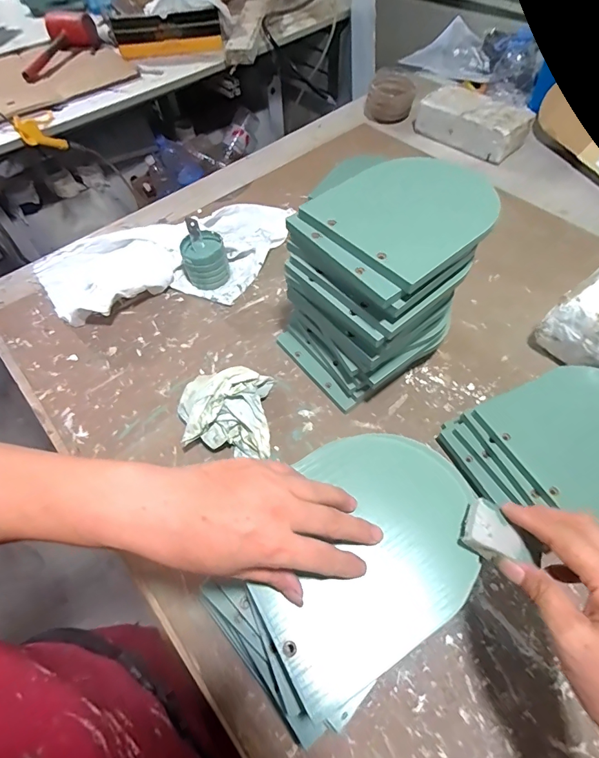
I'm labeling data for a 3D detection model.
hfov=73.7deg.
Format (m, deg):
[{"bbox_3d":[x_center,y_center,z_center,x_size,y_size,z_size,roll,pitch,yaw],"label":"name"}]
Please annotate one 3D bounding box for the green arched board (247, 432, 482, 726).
[{"bbox_3d":[0.048,0.119,0.301,0.178,0.012,0.145,-29,61,-15],"label":"green arched board"}]

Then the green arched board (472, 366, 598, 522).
[{"bbox_3d":[0.297,0.053,0.413,0.165,0.014,0.141,-24,60,-12],"label":"green arched board"}]

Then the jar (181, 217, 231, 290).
[{"bbox_3d":[-0.149,-0.191,0.618,0.066,0.076,0.070,-1,58,2],"label":"jar"}]

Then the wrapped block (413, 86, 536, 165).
[{"bbox_3d":[0.354,-0.528,0.823,0.217,0.067,0.107,38,67,23],"label":"wrapped block"}]

